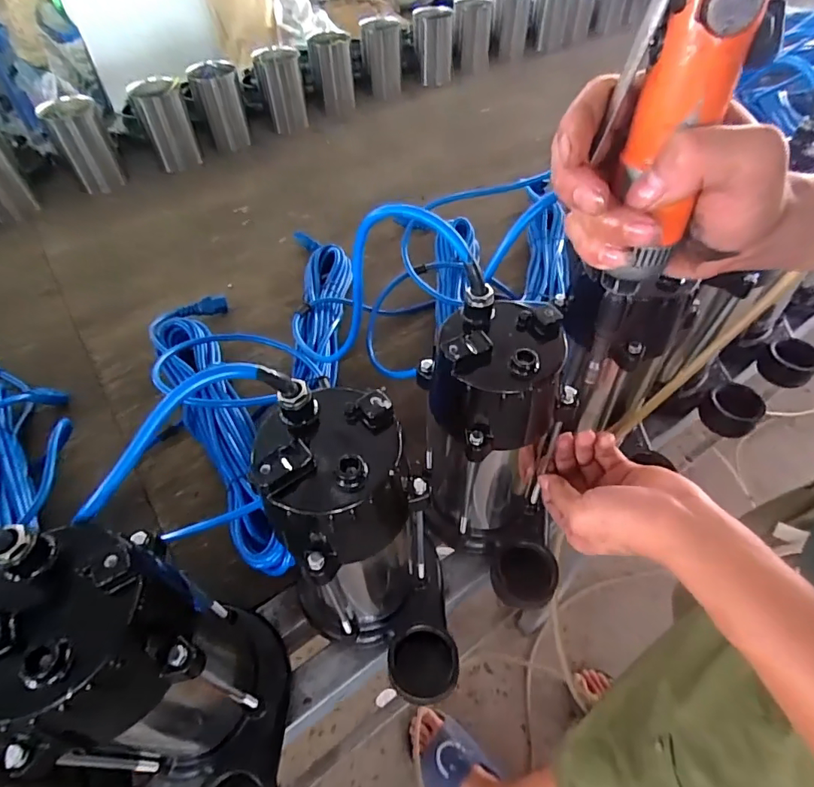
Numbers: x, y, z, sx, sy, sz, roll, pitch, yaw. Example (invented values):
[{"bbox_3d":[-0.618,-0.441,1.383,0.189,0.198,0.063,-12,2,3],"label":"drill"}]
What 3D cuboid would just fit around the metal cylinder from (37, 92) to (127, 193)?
[{"bbox_3d":[-0.574,-0.443,0.891,0.088,0.132,0.076,-26,54,-19],"label":"metal cylinder"}]

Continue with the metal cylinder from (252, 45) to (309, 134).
[{"bbox_3d":[-0.251,-0.613,1.004,0.088,0.128,0.076,-14,51,-9],"label":"metal cylinder"}]

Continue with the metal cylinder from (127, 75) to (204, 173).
[{"bbox_3d":[-0.448,-0.500,0.937,0.086,0.146,0.073,-25,54,-17],"label":"metal cylinder"}]

